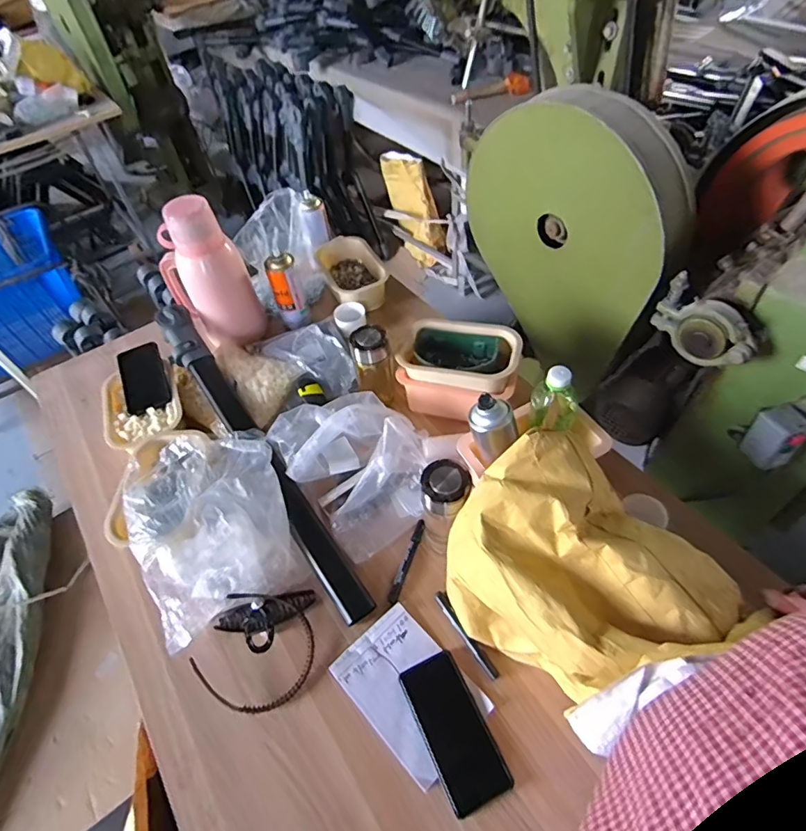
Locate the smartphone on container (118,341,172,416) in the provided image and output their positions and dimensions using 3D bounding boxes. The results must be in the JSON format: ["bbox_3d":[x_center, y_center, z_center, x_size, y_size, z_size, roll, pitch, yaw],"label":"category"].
[{"bbox_3d":[-0.485,-0.072,0.928,0.080,0.010,0.164,-28,59,-5],"label":"smartphone on container"}]

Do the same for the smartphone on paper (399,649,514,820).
[{"bbox_3d":[0.062,0.387,0.618,0.077,0.007,0.165,-23,53,-13],"label":"smartphone on paper"}]

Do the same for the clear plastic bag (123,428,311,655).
[{"bbox_3d":[-0.289,0.159,0.766,0.220,0.099,0.305,-21,53,-12],"label":"clear plastic bag"}]

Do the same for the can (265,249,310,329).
[{"bbox_3d":[-0.242,-0.263,1.048,0.059,0.153,0.057,-3,52,3],"label":"can"}]

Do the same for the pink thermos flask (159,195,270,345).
[{"bbox_3d":[-0.382,-0.278,0.986,0.177,0.274,0.116,-21,53,-11],"label":"pink thermos flask"}]

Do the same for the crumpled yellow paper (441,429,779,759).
[{"bbox_3d":[0.209,0.205,0.596,0.239,0.234,0.288,-32,56,-19],"label":"crumpled yellow paper"}]

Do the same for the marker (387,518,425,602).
[{"bbox_3d":[0.006,0.216,0.745,0.015,0.017,0.126,15,55,17],"label":"marker"}]

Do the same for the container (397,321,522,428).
[{"bbox_3d":[0.101,-0.076,0.890,0.198,0.126,0.130,12,54,14],"label":"container"}]

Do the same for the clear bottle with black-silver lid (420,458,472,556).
[{"bbox_3d":[0.061,0.134,0.705,0.065,0.181,0.064,-6,51,1],"label":"clear bottle with black-silver lid"}]

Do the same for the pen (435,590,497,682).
[{"bbox_3d":[0.084,0.296,0.677,0.013,0.015,0.131,-29,55,-17],"label":"pen"}]

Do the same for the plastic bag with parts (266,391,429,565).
[{"bbox_3d":[-0.075,0.064,0.811,0.207,0.110,0.259,-36,57,-21],"label":"plastic bag with parts"}]

